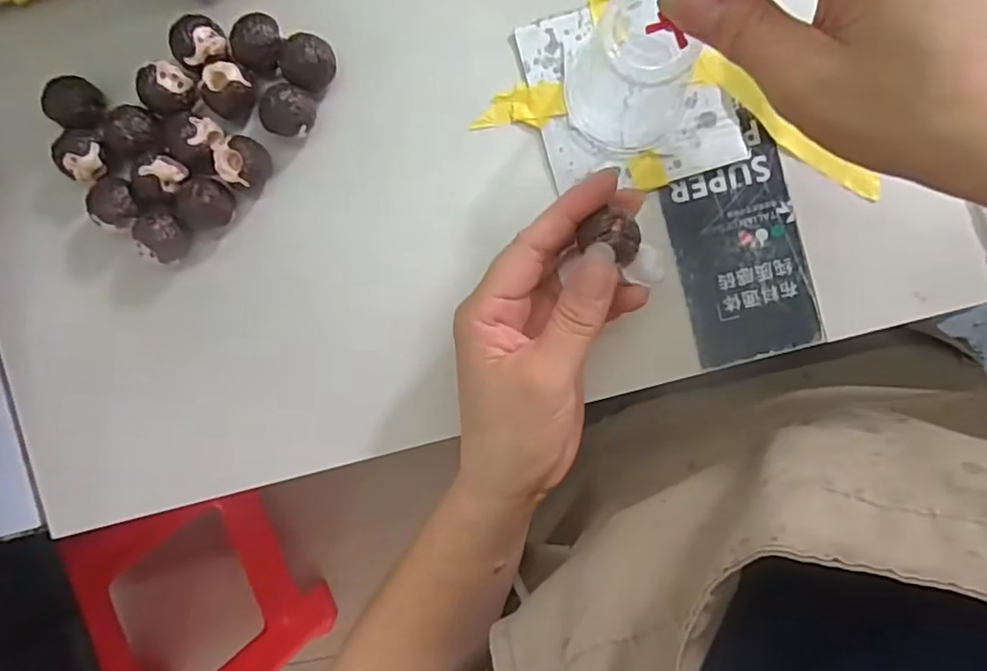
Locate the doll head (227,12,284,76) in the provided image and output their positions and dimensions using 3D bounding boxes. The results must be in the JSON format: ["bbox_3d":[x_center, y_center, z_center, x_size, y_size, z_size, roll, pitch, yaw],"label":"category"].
[{"bbox_3d":[-0.111,-0.138,0.303,0.024,0.025,0.024,0,92,5],"label":"doll head"}]

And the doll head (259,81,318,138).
[{"bbox_3d":[-0.096,-0.106,0.303,0.021,0.026,0.024,33,94,3],"label":"doll head"}]

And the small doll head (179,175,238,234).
[{"bbox_3d":[-0.138,-0.064,0.307,0.022,0.025,0.024,1,92,5],"label":"small doll head"}]

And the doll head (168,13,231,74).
[{"bbox_3d":[-0.139,-0.139,0.306,0.024,0.022,0.022,0,92,5],"label":"doll head"}]

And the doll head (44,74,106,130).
[{"bbox_3d":[-0.202,-0.113,0.311,0.025,0.018,0.024,0,92,5],"label":"doll head"}]

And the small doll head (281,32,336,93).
[{"bbox_3d":[-0.088,-0.129,0.301,0.022,0.024,0.024,0,92,5],"label":"small doll head"}]

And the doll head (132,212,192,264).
[{"bbox_3d":[-0.160,-0.048,0.307,0.022,0.022,0.023,0,92,5],"label":"doll head"}]

